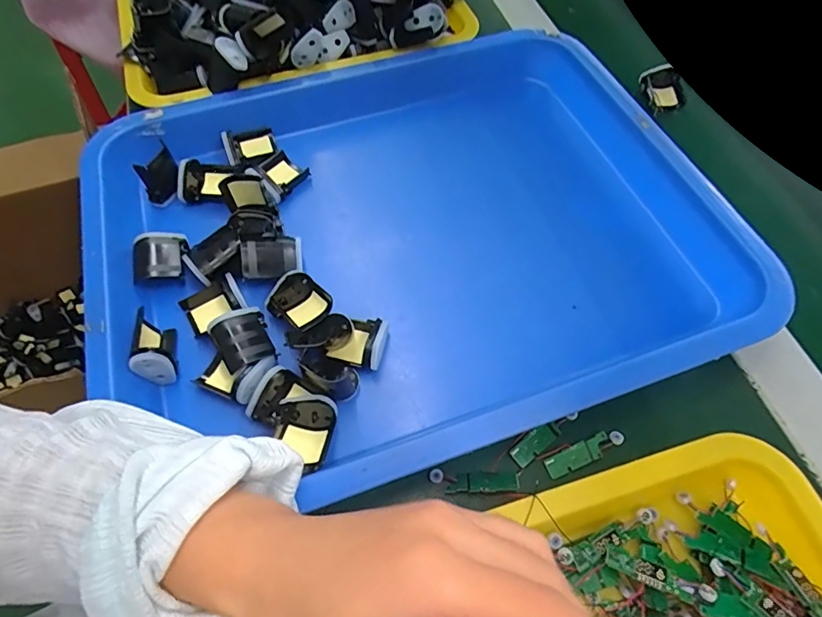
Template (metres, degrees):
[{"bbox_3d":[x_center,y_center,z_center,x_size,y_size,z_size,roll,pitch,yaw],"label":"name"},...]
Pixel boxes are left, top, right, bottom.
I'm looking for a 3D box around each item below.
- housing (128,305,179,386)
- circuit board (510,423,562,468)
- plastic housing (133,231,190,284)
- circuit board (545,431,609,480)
[{"bbox_3d":[-0.164,0.023,0.304,0.020,0.033,0.041,-9,62,-4],"label":"housing"},{"bbox_3d":[0.078,0.083,0.295,0.035,0.004,0.013,-35,67,-17],"label":"circuit board"},{"bbox_3d":[-0.184,-0.038,0.345,0.035,0.016,0.039,-6,61,-3],"label":"plastic housing"},{"bbox_3d":[0.103,0.090,0.290,0.042,0.005,0.013,-22,63,-11],"label":"circuit board"}]

